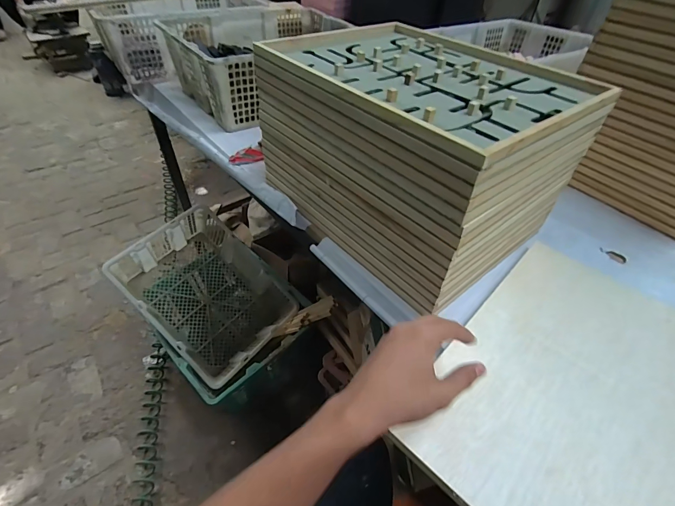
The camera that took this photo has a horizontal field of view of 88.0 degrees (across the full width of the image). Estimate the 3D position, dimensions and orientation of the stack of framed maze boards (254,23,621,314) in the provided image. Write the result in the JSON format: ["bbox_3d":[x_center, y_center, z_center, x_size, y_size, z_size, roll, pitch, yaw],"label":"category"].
[{"bbox_3d":[0.107,-0.175,0.543,0.289,0.213,0.399,-29,52,-29],"label":"stack of framed maze boards"}]

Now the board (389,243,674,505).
[{"bbox_3d":[0.295,0.154,0.379,0.300,0.018,0.396,34,53,28],"label":"board"}]

